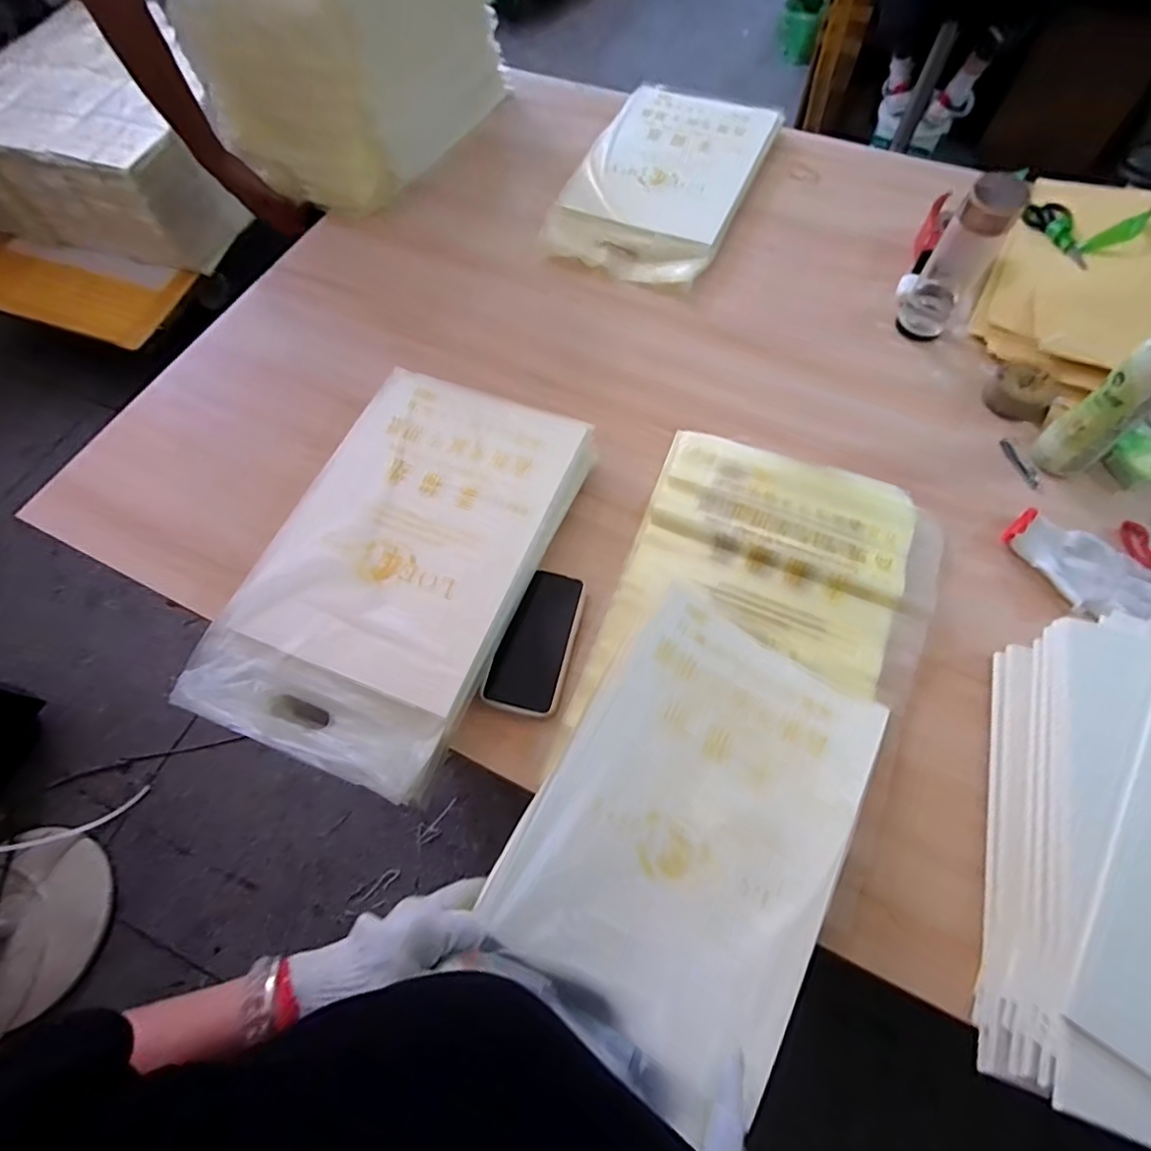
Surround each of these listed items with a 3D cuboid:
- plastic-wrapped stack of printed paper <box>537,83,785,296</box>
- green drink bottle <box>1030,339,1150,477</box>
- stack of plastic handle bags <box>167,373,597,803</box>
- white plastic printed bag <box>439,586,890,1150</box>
[{"bbox_3d":[0.143,-0.659,0.947,0.278,0.042,0.453,22,68,12],"label":"plastic-wrapped stack of printed paper"},{"bbox_3d":[0.595,-0.187,0.619,0.055,0.211,0.058,-33,68,-12],"label":"green drink bottle"},{"bbox_3d":[-0.191,-0.018,0.656,0.279,0.082,0.457,20,68,12],"label":"stack of plastic handle bags"},{"bbox_3d":[0.108,0.197,0.490,0.244,0.028,0.381,30,53,14],"label":"white plastic printed bag"}]

